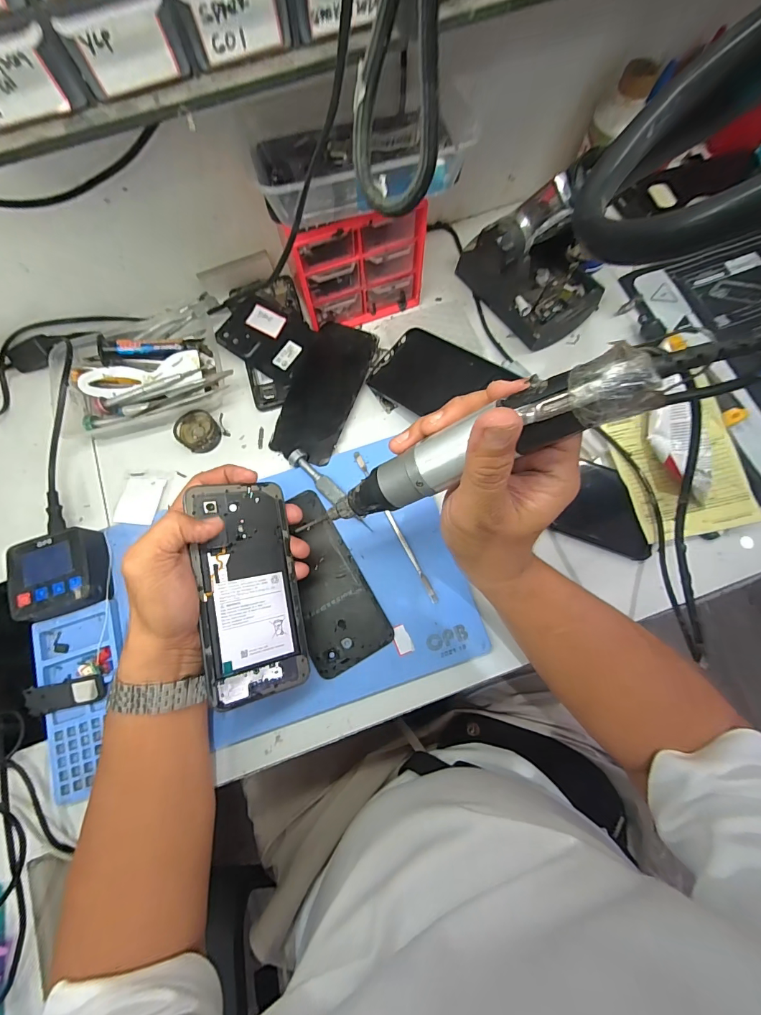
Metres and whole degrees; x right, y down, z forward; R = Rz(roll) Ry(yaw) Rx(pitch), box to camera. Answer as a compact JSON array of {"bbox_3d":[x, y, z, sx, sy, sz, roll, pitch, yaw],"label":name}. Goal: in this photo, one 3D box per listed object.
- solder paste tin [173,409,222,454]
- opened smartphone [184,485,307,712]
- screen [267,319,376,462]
[{"bbox_3d":[-0.188,-0.078,0.417,0.040,0.019,0.041,0,75,-1],"label":"solder paste tin"},{"bbox_3d":[-0.100,0.062,0.313,0.071,0.004,0.160,-6,82,-35],"label":"opened smartphone"},{"bbox_3d":[-0.059,-0.122,0.421,0.069,0.007,0.151,20,80,7],"label":"screen"}]

